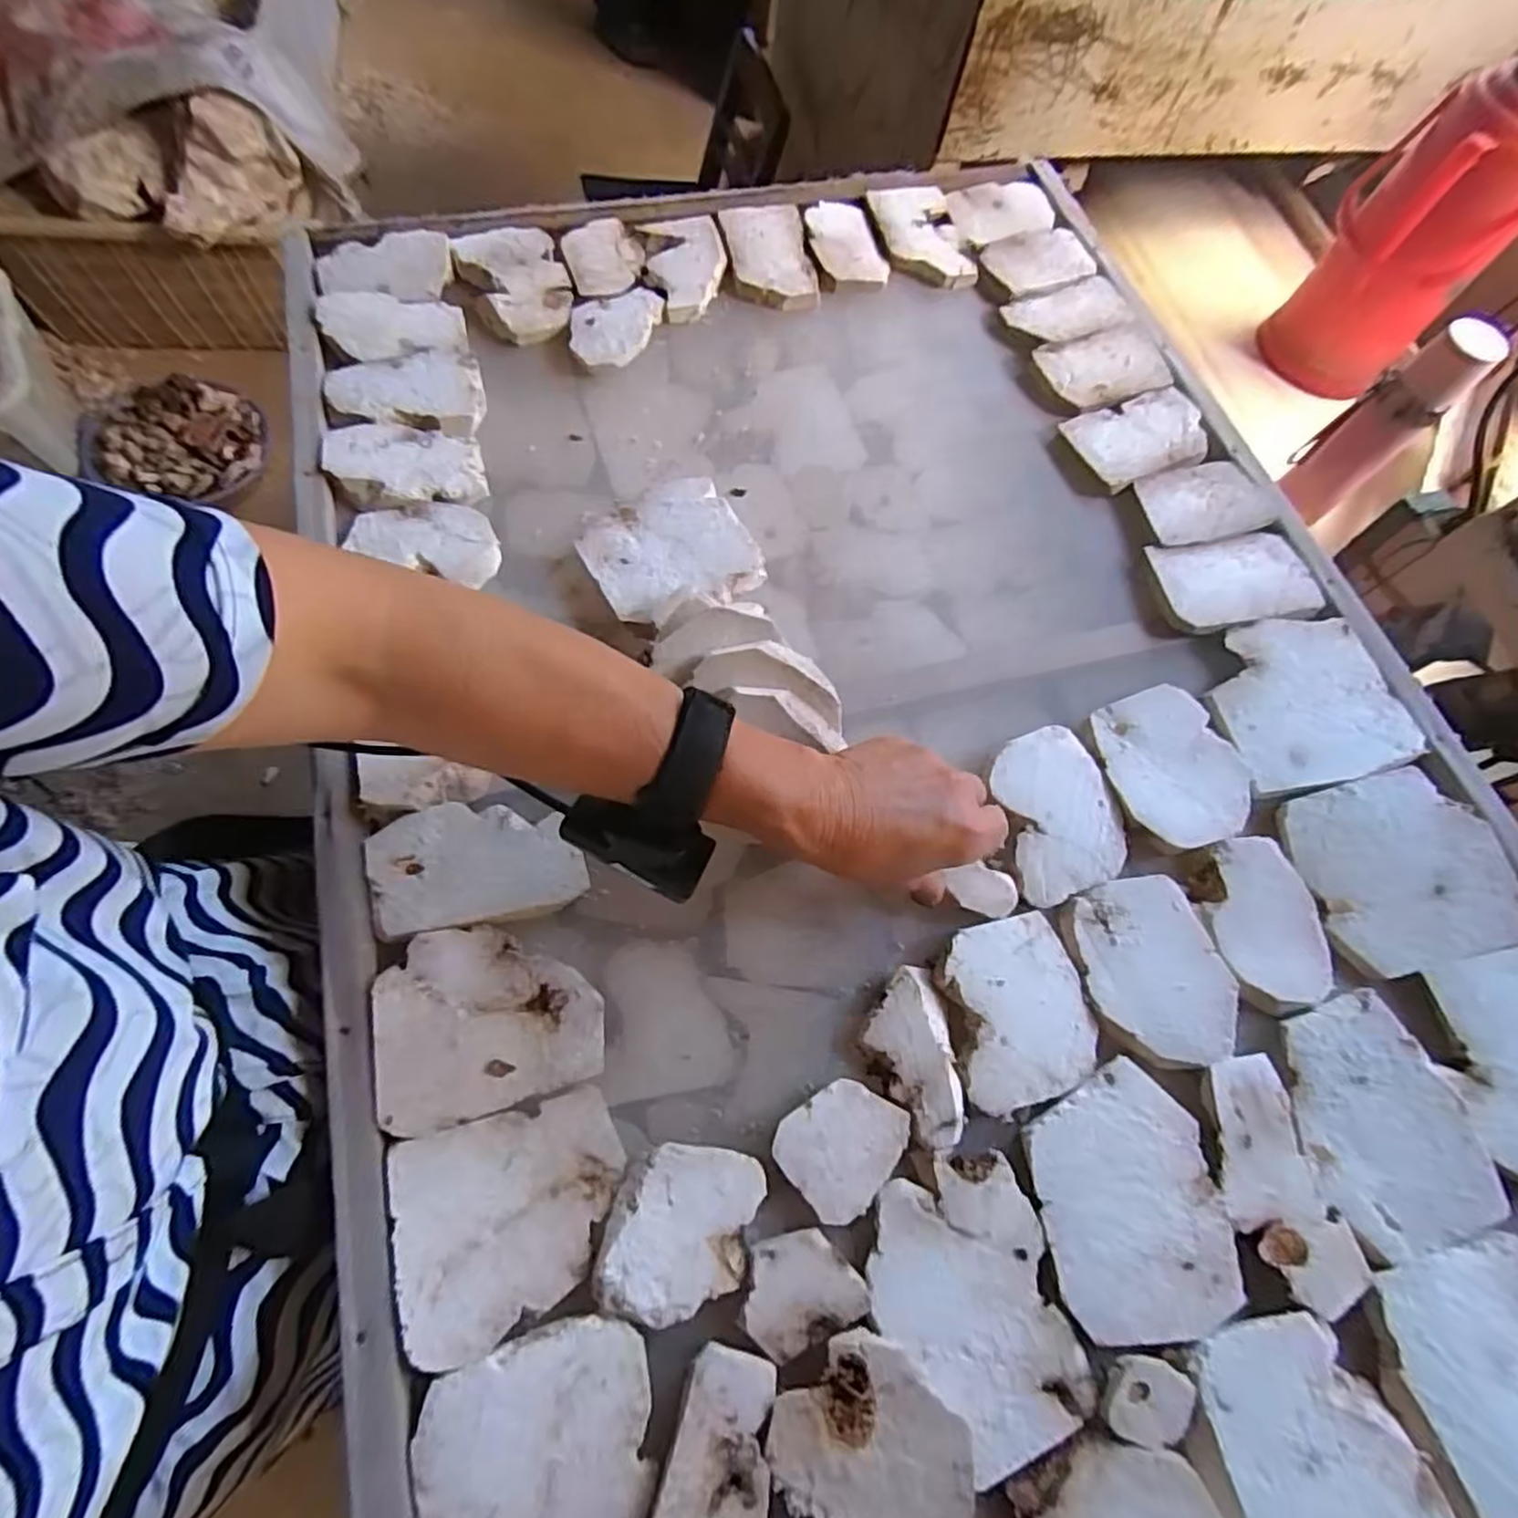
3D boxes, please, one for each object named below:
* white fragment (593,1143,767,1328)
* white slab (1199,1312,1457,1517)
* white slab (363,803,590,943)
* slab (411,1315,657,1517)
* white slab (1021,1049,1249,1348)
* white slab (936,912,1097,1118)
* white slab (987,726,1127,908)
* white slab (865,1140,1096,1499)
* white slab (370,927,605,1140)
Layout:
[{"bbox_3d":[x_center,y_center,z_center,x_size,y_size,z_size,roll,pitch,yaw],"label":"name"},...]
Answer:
[{"bbox_3d":[-0.036,0.217,0.332,0.064,0.018,0.069,15,67,0],"label":"white fragment"},{"bbox_3d":[0.246,0.309,0.309,0.089,0.018,0.111,-10,70,-10],"label":"white slab"},{"bbox_3d":[-0.149,0.055,0.384,0.105,0.013,0.065,-8,69,-10],"label":"white slab"},{"bbox_3d":[-0.084,0.289,0.284,0.087,0.012,0.100,-15,71,-12],"label":"slab"},{"bbox_3d":[0.181,0.215,0.357,0.087,0.011,0.110,-3,69,-8],"label":"white slab"},{"bbox_3d":[0.140,0.136,0.395,0.079,0.012,0.092,-12,69,-6],"label":"white slab"},{"bbox_3d":[0.177,0.032,0.435,0.078,0.015,0.095,-17,71,-13],"label":"white slab"},{"bbox_3d":[0.098,0.253,0.335,0.084,0.012,0.112,-10,70,-11],"label":"white slab"},{"bbox_3d":[-0.134,0.127,0.359,0.099,0.025,0.087,-13,70,-11],"label":"white slab"}]

